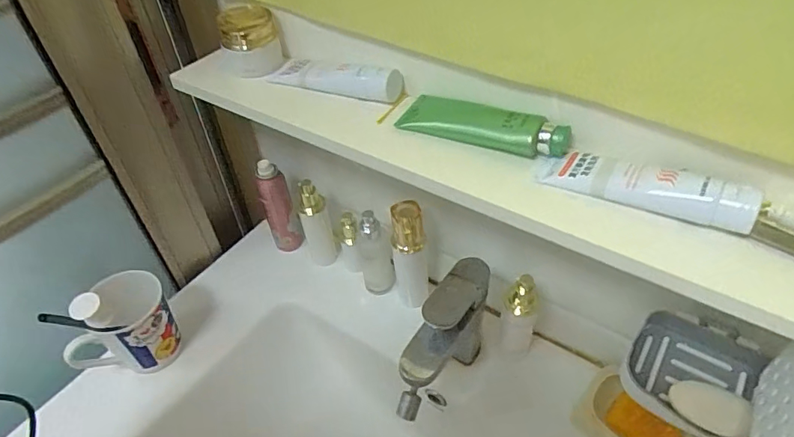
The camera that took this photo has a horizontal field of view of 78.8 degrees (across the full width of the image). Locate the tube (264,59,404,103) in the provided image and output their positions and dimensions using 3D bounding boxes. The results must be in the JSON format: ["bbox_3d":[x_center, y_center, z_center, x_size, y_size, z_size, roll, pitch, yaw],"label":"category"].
[{"bbox_3d":[-0.066,-0.155,0.519,0.152,0.031,0.039,17,47,19],"label":"tube"}]

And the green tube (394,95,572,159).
[{"bbox_3d":[0.078,-0.090,0.448,0.158,0.030,0.048,19,48,20],"label":"green tube"}]

